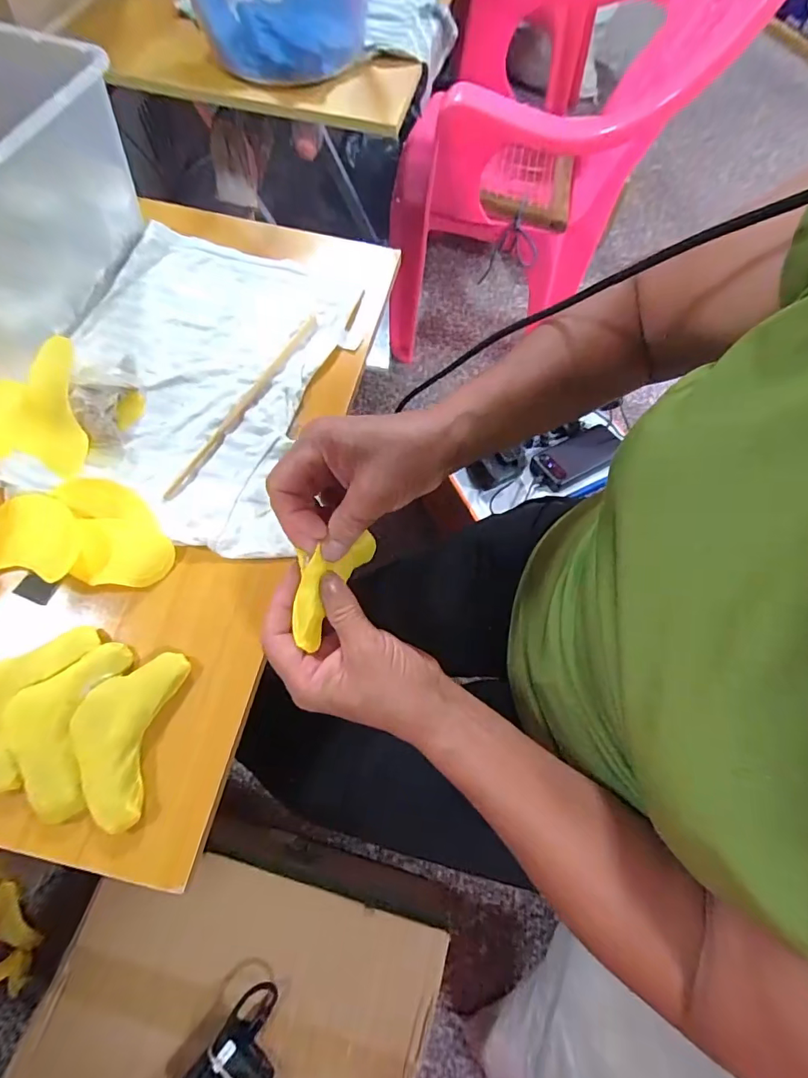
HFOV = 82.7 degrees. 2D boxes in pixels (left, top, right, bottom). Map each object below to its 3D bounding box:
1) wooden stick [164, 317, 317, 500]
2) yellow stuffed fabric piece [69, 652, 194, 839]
[{"bbox_3d":[-0.143,-0.126,0.421,0.010,0.004,0.224,28,69,8],"label":"wooden stick"},{"bbox_3d":[-0.191,0.131,0.313,0.056,0.022,0.107,10,68,1],"label":"yellow stuffed fabric piece"}]

